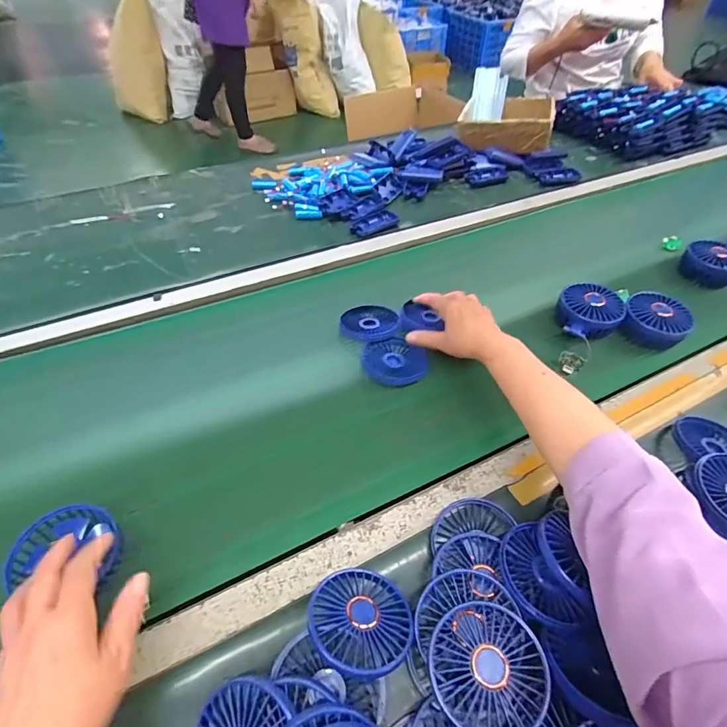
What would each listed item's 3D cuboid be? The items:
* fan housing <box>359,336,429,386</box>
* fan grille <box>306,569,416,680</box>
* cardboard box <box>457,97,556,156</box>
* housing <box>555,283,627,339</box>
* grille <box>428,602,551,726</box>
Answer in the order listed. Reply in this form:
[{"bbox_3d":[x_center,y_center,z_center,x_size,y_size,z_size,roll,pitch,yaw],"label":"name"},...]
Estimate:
[{"bbox_3d":[0.043,-0.002,0.597,0.087,0.014,0.070,-10,65,-10],"label":"fan housing"},{"bbox_3d":[-0.003,0.217,0.368,0.085,0.018,0.084,11,29,-6],"label":"fan grille"},{"bbox_3d":[0.320,-0.544,0.990,0.200,0.073,0.173,13,49,10],"label":"cardboard box"},{"bbox_3d":[0.330,-0.075,0.635,0.087,0.035,0.084,1,66,5],"label":"housing"},{"bbox_3d":[0.096,0.233,0.336,0.081,0.021,0.086,0,48,0],"label":"grille"}]

